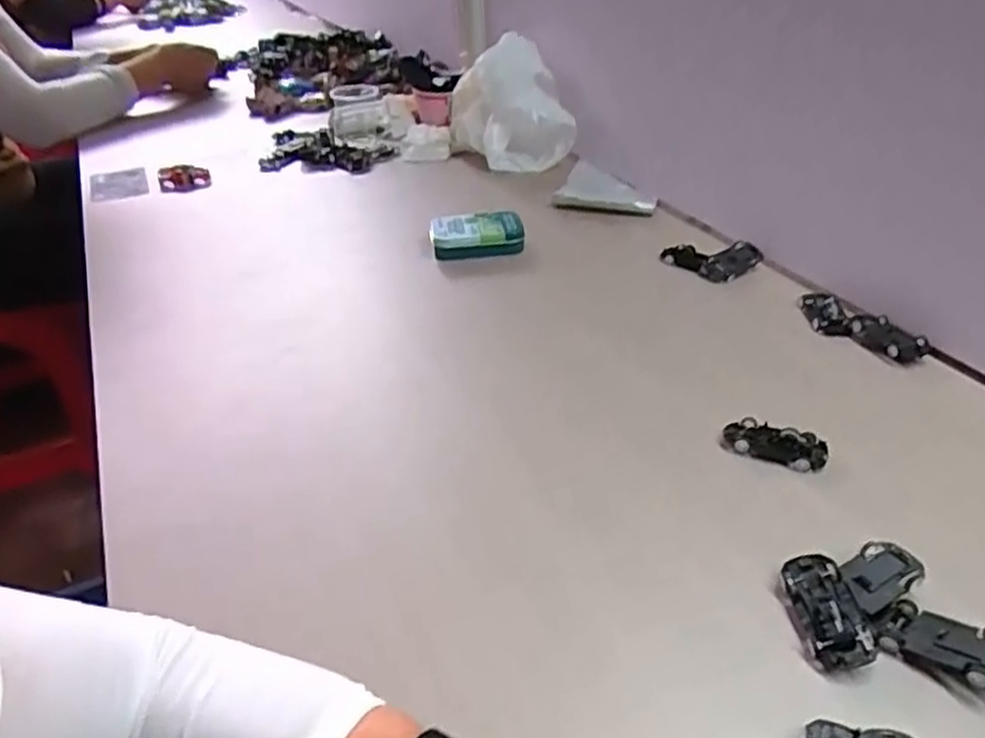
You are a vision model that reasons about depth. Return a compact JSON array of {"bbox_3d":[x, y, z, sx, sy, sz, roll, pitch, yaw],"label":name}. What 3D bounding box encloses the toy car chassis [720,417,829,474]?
[{"bbox_3d":[0.186,0.050,0.491,0.065,0.013,0.033,21,41,29],"label":"toy car chassis"}]

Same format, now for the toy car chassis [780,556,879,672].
[{"bbox_3d":[0.170,0.122,0.378,0.030,0.017,0.064,-4,35,-3],"label":"toy car chassis"}]

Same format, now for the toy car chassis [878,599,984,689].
[{"bbox_3d":[0.221,0.134,0.359,0.056,0.016,0.032,22,41,30],"label":"toy car chassis"}]

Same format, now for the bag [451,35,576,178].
[{"bbox_3d":[0.020,-0.364,1.008,0.153,0.147,0.143,-7,35,-7],"label":"bag"}]

